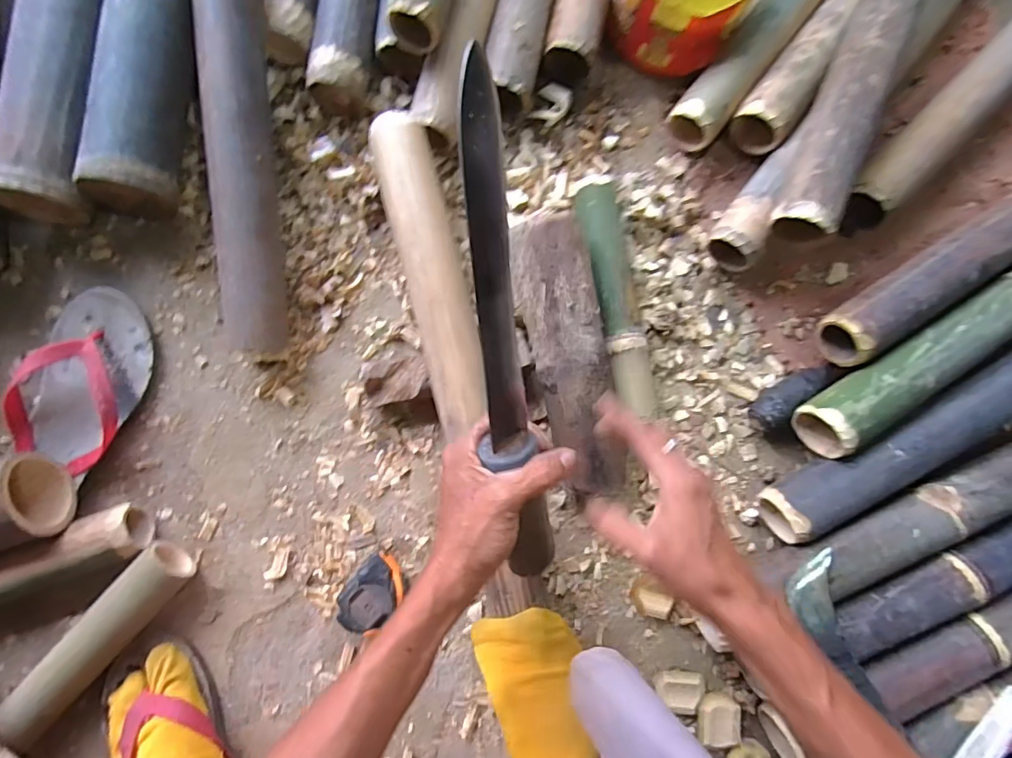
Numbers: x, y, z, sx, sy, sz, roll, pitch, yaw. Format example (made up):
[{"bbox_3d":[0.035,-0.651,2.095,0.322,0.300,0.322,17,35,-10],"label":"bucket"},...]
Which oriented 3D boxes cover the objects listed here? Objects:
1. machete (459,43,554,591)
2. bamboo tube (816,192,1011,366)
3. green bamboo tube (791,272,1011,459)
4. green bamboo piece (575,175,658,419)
[{"bbox_3d":[-0.001,-0.010,0.307,0.034,0.026,0.314,-9,113,-5],"label":"machete"},{"bbox_3d":[0.605,-0.198,0.557,0.633,0.065,0.068,-31,87,-7],"label":"bamboo tube"},{"bbox_3d":[0.578,-0.113,0.534,0.641,0.047,0.055,-31,87,-7],"label":"green bamboo tube"},{"bbox_3d":[0.109,-0.081,0.522,0.049,0.050,0.250,-9,85,-5],"label":"green bamboo piece"}]

